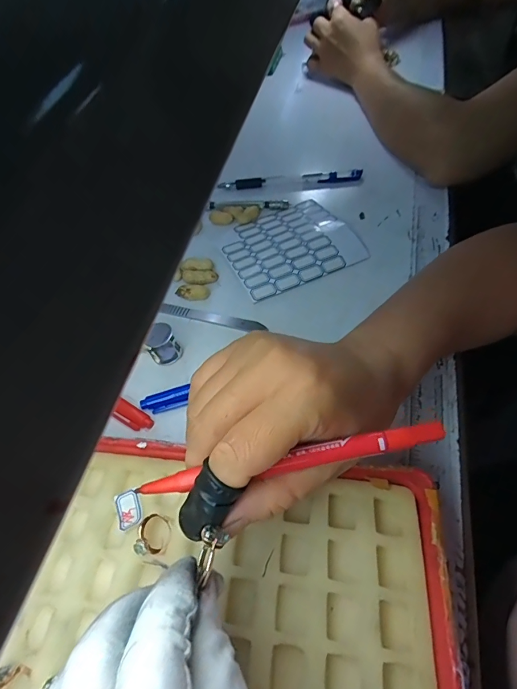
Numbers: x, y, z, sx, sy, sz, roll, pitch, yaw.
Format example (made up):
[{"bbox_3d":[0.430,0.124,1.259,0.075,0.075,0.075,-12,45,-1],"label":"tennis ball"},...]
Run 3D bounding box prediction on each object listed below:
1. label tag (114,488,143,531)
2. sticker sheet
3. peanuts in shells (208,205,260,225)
[{"bbox_3d":[-0.075,0.095,0.229,0.014,0.004,0.021,-19,60,-9],"label":"label tag"},{"bbox_3d":[0.028,-0.099,0.380,0.121,0.009,0.107,-23,56,-13],"label":"sticker sheet"},{"bbox_3d":[-0.025,-0.136,0.411,0.052,0.009,0.021,-6,54,0],"label":"peanuts in shells"}]

